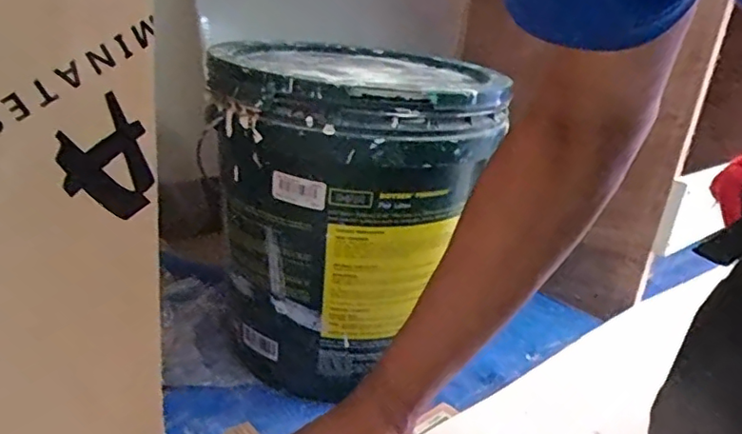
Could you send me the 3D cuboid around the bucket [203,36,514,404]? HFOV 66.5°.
[{"bbox_3d":[-0.024,-0.014,0.622,0.280,0.303,0.285,9,20,6],"label":"bucket"}]

